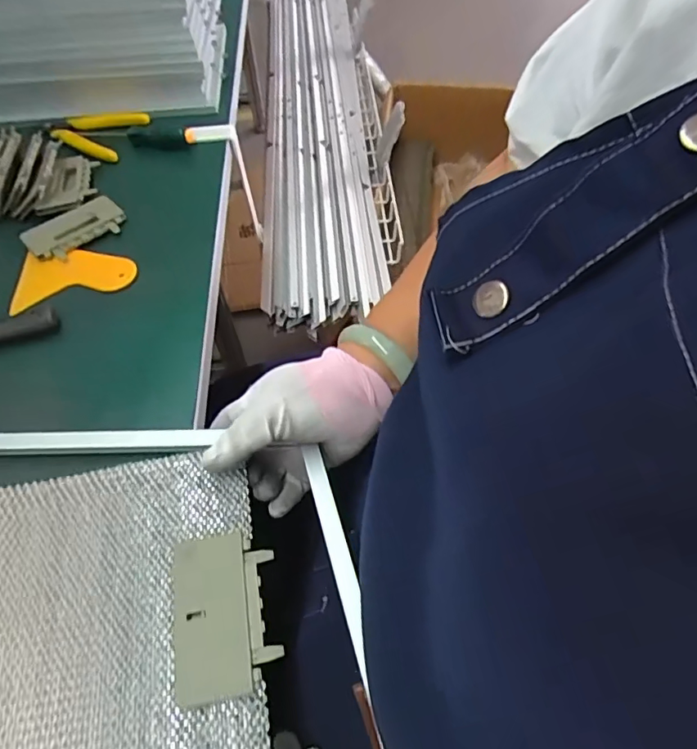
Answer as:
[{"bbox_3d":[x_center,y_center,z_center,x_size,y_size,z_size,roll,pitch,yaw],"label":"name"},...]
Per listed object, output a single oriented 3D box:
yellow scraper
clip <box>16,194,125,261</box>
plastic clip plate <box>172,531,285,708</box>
[{"bbox_3d":[-0.236,-0.085,0.458,0.103,0.012,0.054,-7,55,-2],"label":"yellow scraper"},{"bbox_3d":[-0.249,-0.134,0.481,0.084,0.007,0.051,-36,61,-20],"label":"clip"},{"bbox_3d":[-0.070,0.132,0.295,0.055,0.006,0.083,-10,56,-4],"label":"plastic clip plate"}]

